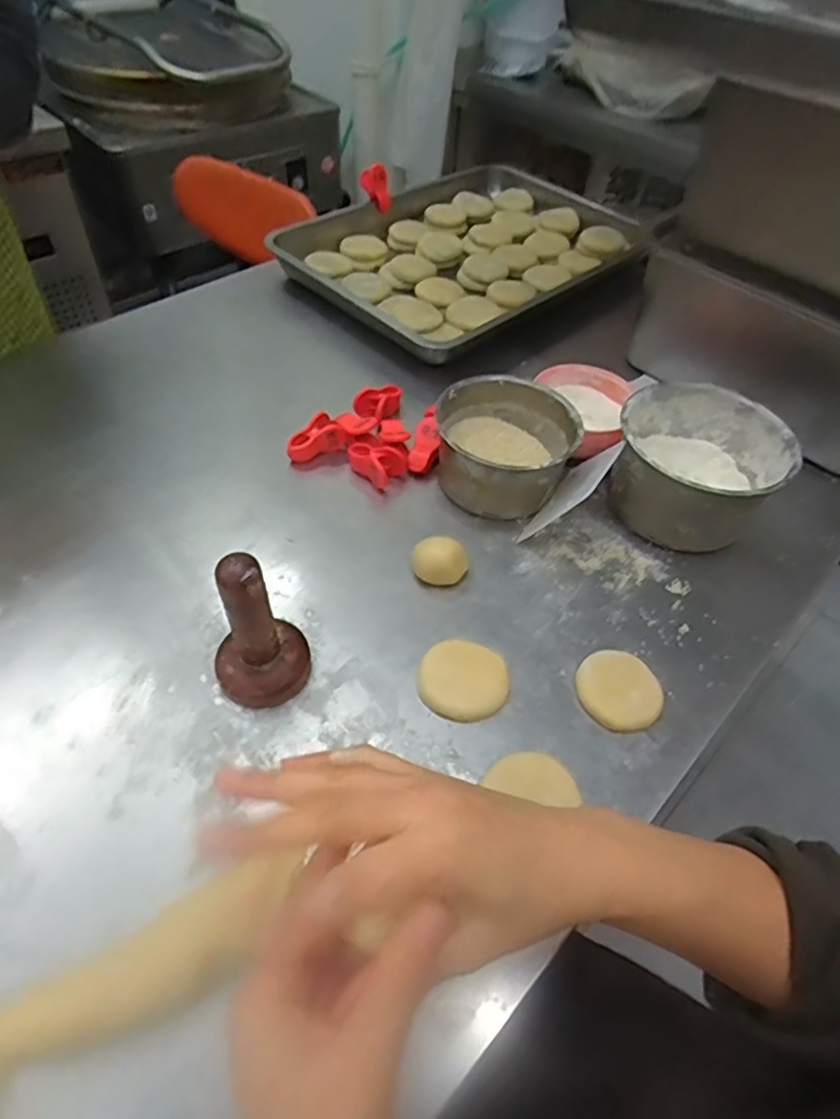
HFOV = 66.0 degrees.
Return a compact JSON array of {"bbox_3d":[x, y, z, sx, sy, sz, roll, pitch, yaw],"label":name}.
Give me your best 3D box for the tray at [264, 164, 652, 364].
[{"bbox_3d":[0.054,-0.457,0.938,0.500,0.062,0.382,-35,61,-30],"label":"tray"}]

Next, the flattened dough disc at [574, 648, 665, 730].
[{"bbox_3d":[0.154,0.099,0.494,0.060,0.015,0.061,3,49,-4],"label":"flattened dough disc"}]

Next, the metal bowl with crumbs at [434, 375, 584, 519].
[{"bbox_3d":[0.080,-0.104,0.625,0.127,0.082,0.123,3,49,-4],"label":"metal bowl with crumbs"}]

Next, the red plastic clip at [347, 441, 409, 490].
[{"bbox_3d":[-0.044,-0.096,0.634,0.055,0.033,0.032,37,55,23],"label":"red plastic clip"}]

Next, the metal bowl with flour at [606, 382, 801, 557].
[{"bbox_3d":[0.257,-0.082,0.611,0.147,0.095,0.145,3,49,-4],"label":"metal bowl with flour"}]

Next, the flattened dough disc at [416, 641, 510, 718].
[{"bbox_3d":[0.033,0.090,0.487,0.068,0.016,0.061,12,49,4],"label":"flattened dough disc"}]

